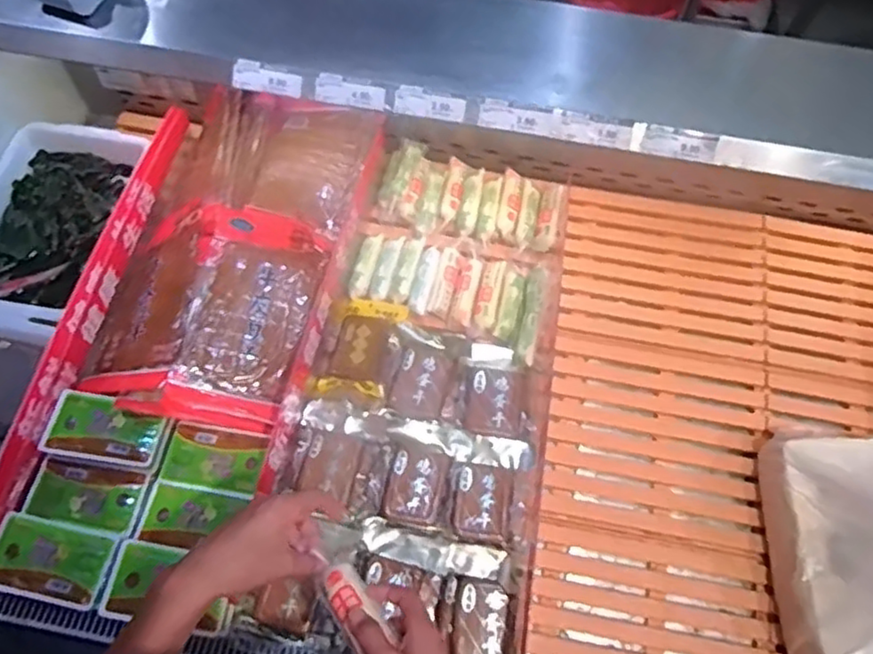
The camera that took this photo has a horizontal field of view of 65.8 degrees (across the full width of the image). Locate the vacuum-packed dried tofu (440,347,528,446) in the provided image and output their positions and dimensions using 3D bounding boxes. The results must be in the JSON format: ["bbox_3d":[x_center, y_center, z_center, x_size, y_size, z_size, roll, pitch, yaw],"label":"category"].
[{"bbox_3d":[0.078,0.096,0.995,0.117,0.032,0.138,8,65,4],"label":"vacuum-packed dried tofu"}]

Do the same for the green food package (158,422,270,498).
[{"bbox_3d":[-0.301,0.179,0.913,0.131,0.017,0.082,8,65,4],"label":"green food package"}]

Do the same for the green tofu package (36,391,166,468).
[{"bbox_3d":[-0.443,0.141,0.908,0.137,0.038,0.079,11,63,4],"label":"green tofu package"}]

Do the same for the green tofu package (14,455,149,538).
[{"bbox_3d":[-0.454,0.222,0.887,0.148,0.036,0.080,12,63,4],"label":"green tofu package"}]

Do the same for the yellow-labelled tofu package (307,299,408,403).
[{"bbox_3d":[-0.116,0.029,1.033,0.106,0.022,0.166,13,66,6],"label":"yellow-labelled tofu package"}]

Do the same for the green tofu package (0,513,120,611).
[{"bbox_3d":[-0.475,0.287,0.828,0.140,0.026,0.089,12,63,4],"label":"green tofu package"}]

